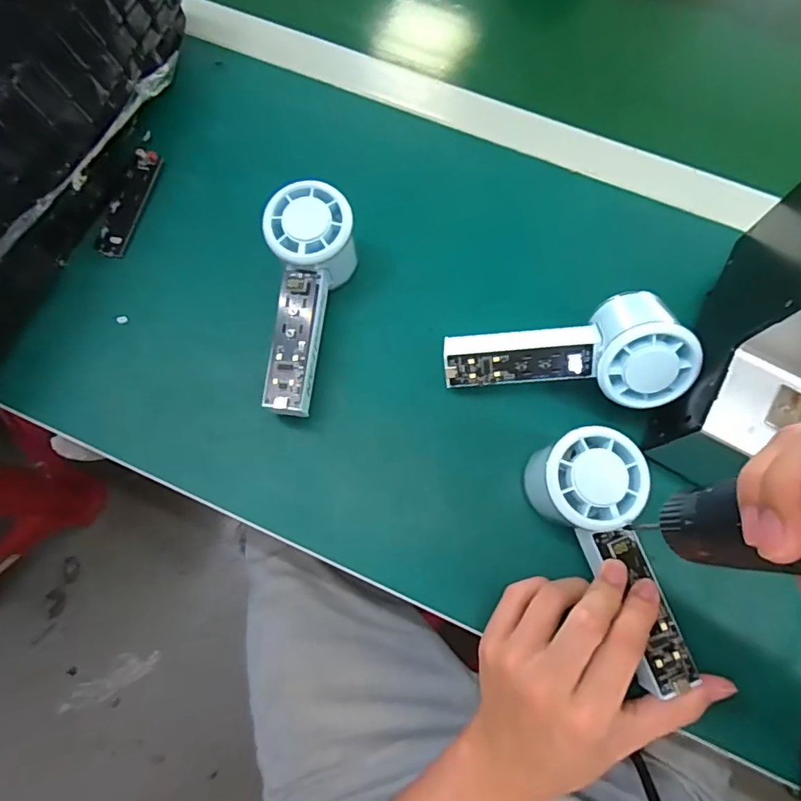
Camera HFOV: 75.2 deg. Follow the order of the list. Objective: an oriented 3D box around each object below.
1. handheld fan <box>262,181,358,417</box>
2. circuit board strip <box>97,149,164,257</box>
[{"bbox_3d":[-0.065,-0.066,0.359,0.053,0.050,0.149,6,87,2],"label":"handheld fan"},{"bbox_3d":[-0.211,-0.154,0.405,0.020,0.004,0.092,19,76,-16],"label":"circuit board strip"}]

